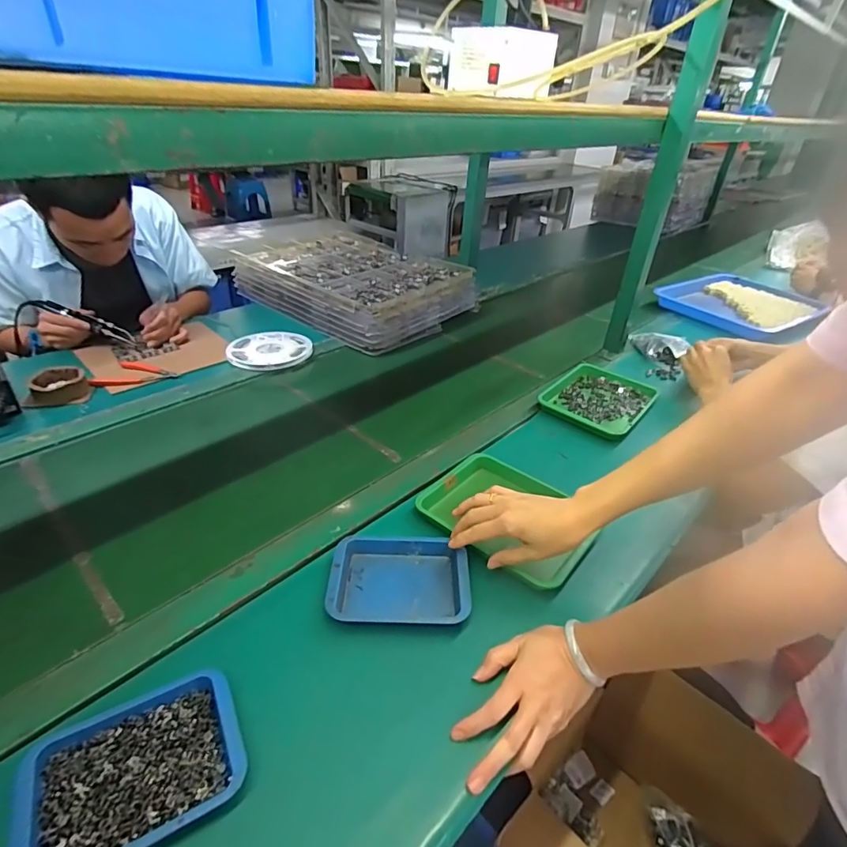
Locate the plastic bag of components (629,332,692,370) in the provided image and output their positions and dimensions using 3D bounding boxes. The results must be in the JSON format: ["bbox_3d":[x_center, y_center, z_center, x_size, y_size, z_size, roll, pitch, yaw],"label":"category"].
[{"bbox_3d":[0.531,-0.178,1.102,0.131,0.055,0.071,25,40,28],"label":"plastic bag of components"}]

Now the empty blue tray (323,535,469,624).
[{"bbox_3d":[-0.027,0.178,0.566,0.157,0.021,0.110,2,34,-2],"label":"empty blue tray"}]

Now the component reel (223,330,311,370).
[{"bbox_3d":[-0.332,-0.160,1.047,0.172,0.011,0.145,-10,42,-18],"label":"component reel"}]

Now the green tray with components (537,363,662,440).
[{"bbox_3d":[0.335,-0.049,0.931,0.175,0.018,0.215,27,41,31],"label":"green tray with components"}]

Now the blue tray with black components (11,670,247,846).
[{"bbox_3d":[-0.234,0.281,0.396,0.156,0.023,0.120,-17,39,-28],"label":"blue tray with black components"}]

